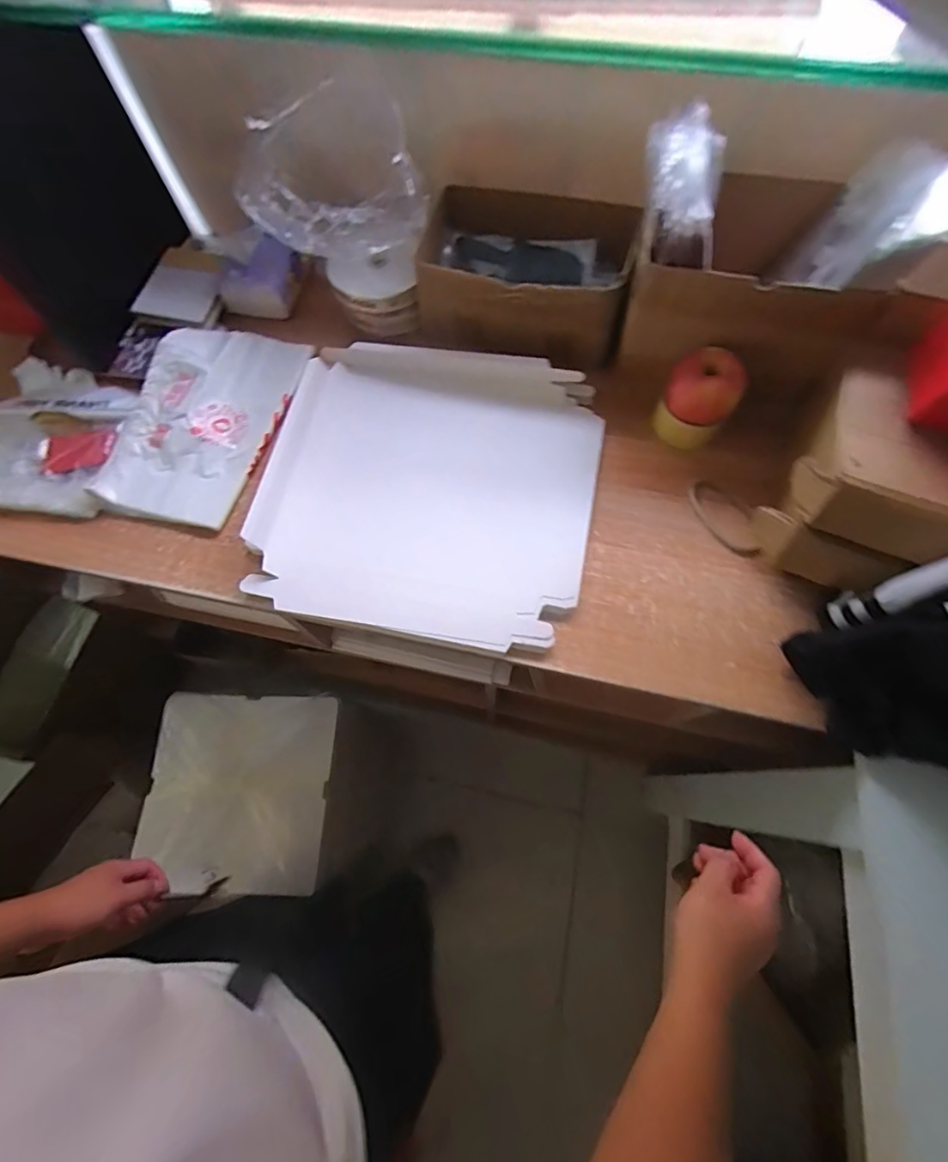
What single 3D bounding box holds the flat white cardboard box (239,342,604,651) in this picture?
[{"bbox_3d":[-0.054,-0.118,0.604,0.388,0.066,0.368,9,68,5],"label":"flat white cardboard box"}]

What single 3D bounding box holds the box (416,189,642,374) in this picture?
[{"bbox_3d":[0.074,-0.410,0.674,0.278,0.126,0.170,18,69,8],"label":"box"}]

